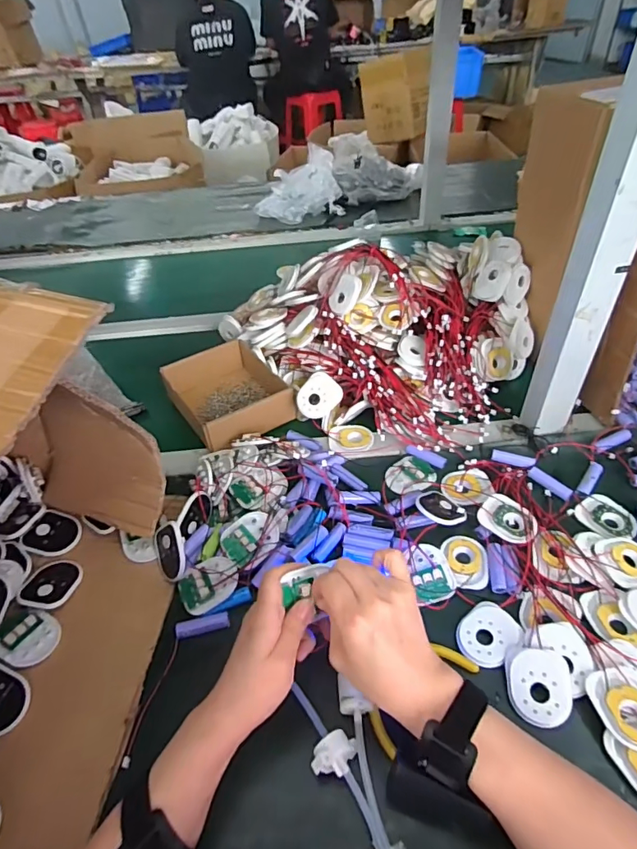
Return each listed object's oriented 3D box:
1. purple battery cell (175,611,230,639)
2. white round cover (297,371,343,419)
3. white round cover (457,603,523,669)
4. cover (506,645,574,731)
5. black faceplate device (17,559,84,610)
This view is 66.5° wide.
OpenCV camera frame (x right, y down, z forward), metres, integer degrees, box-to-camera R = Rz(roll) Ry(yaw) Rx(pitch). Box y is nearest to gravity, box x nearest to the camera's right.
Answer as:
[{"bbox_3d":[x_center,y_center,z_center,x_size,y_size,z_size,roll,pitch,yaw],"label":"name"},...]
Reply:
[{"bbox_3d":[-0.111,0.195,0.468,0.050,0.014,0.014,-12,44,-8],"label":"purple battery cell"},{"bbox_3d":[0.001,-0.037,0.631,0.049,0.007,0.060,39,91,2],"label":"white round cover"},{"bbox_3d":[0.155,0.189,0.444,0.058,0.004,0.048,-34,51,-27],"label":"white round cover"},{"bbox_3d":[0.185,0.218,0.407,0.049,0.010,0.060,4,45,9],"label":"cover"},{"bbox_3d":[-0.269,0.160,0.493,0.045,0.014,0.056,9,46,14],"label":"black faceplate device"}]

